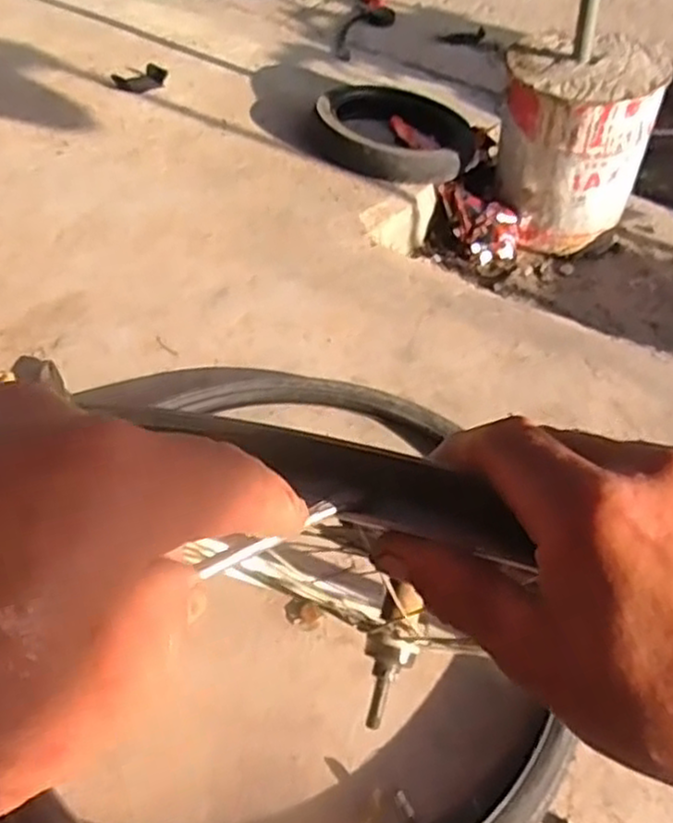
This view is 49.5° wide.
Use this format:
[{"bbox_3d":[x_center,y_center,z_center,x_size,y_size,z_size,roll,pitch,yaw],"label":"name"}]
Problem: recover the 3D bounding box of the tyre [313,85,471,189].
[{"bbox_3d":[0.128,-0.633,1.591,0.341,0.081,0.409,-1,49,-5],"label":"tyre"}]

